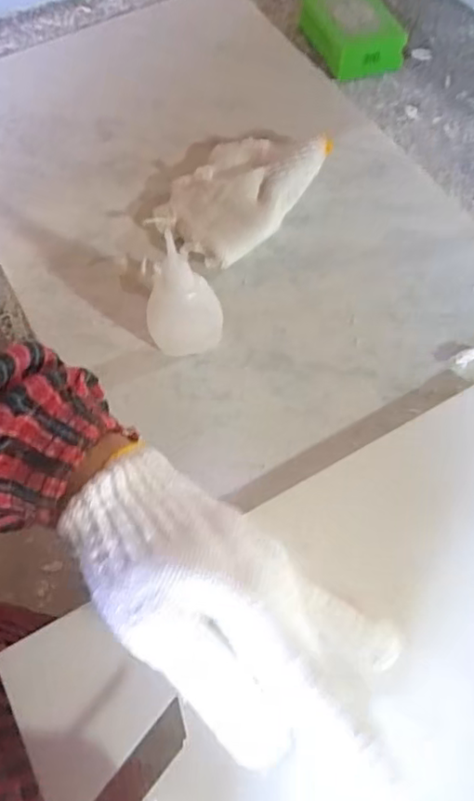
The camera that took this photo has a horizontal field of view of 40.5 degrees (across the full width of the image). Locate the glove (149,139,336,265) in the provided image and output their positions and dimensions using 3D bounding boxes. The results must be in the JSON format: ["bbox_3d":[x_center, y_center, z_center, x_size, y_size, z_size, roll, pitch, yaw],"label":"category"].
[{"bbox_3d":[-0.002,-0.145,0.448,0.086,0.035,0.121,30,67,18],"label":"glove"}]

